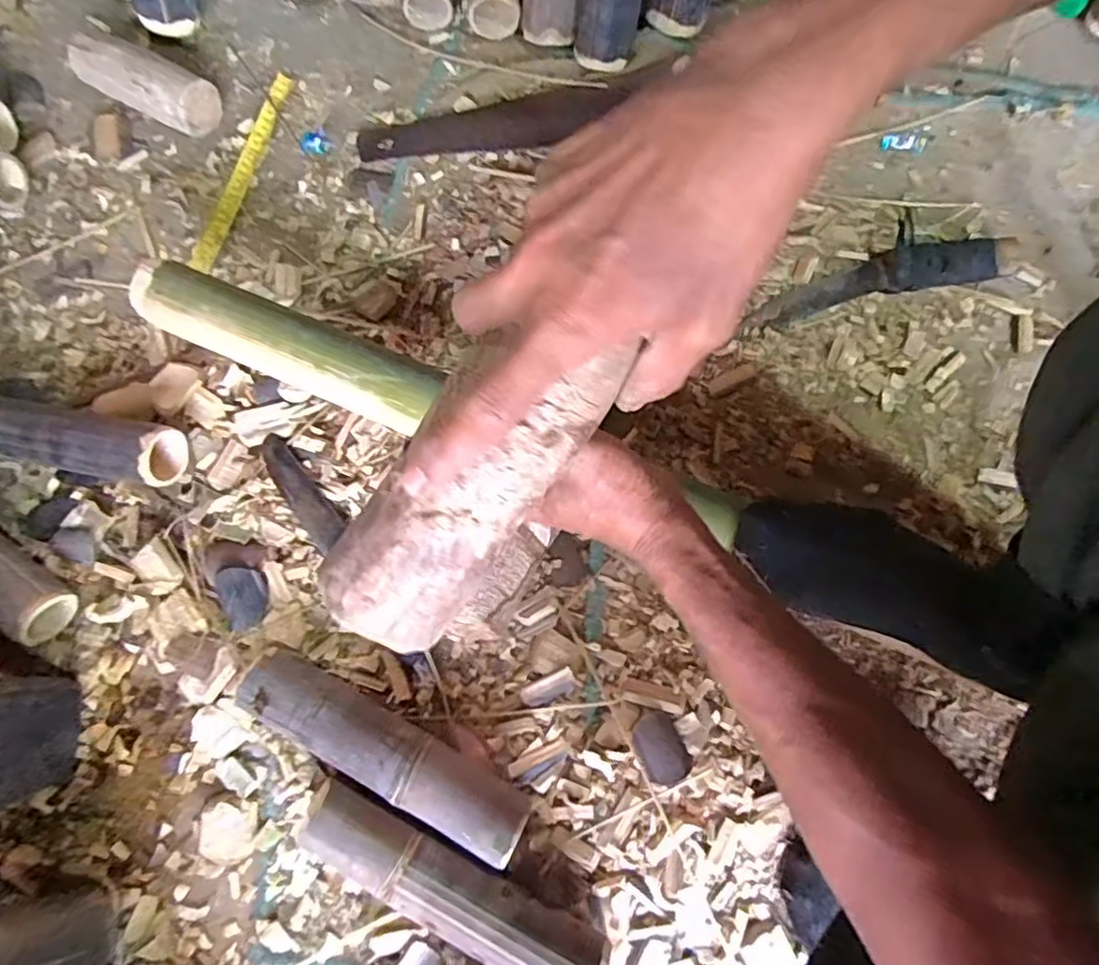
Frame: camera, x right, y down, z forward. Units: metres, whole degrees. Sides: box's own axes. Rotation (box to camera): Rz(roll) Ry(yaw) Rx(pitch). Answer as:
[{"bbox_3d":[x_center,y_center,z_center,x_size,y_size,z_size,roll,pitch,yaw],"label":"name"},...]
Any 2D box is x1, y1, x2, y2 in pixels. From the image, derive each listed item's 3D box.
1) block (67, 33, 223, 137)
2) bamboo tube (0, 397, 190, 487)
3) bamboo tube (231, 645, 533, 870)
[{"bbox_3d":[-0.438,-0.432,0.693,0.164,0.060,0.055,25,80,7],"label":"block"},{"bbox_3d":[-0.475,-0.045,0.596,0.254,0.055,0.054,11,78,4],"label":"bamboo tube"},{"bbox_3d":[-0.140,0.227,0.540,0.259,0.057,0.056,29,80,7],"label":"bamboo tube"}]

